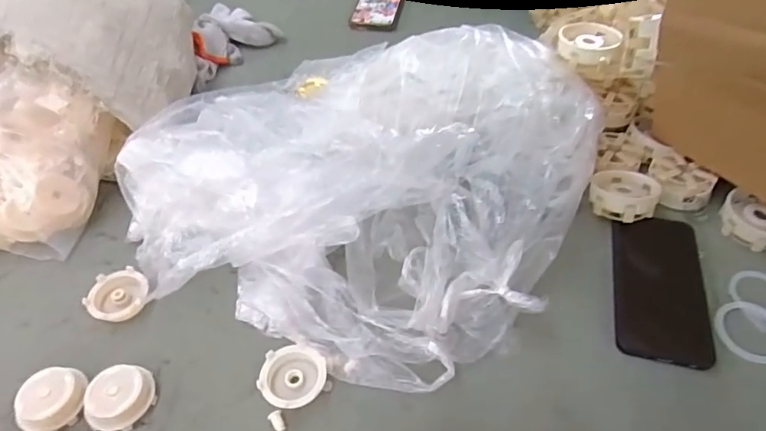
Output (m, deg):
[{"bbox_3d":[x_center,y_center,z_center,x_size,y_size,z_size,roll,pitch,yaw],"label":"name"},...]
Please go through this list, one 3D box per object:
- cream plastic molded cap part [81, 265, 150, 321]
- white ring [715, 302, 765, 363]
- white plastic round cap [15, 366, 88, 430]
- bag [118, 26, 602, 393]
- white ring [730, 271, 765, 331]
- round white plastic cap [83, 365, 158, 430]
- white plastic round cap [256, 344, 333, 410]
[{"bbox_3d":[-0.253,0.078,0.488,0.054,0.018,0.056,-2,48,2],"label":"cream plastic molded cap part"},{"bbox_3d":[0.324,0.101,0.447,0.059,0.009,0.056,1,53,-1],"label":"white ring"},{"bbox_3d":[-0.271,0.152,0.416,0.047,0.028,0.049,-2,48,2],"label":"white plastic round cap"},{"bbox_3d":[-0.010,-0.068,0.527,0.404,0.134,0.420,21,53,21],"label":"bag"},{"bbox_3d":[0.351,0.075,0.471,0.060,0.010,0.056,-5,45,5],"label":"white ring"},{"bbox_3d":[-0.216,0.150,0.414,0.051,0.029,0.043,-6,48,-1],"label":"round white plastic cap"},{"bbox_3d":[-0.074,0.135,0.425,0.054,0.014,0.055,-2,48,2],"label":"white plastic round cap"}]

